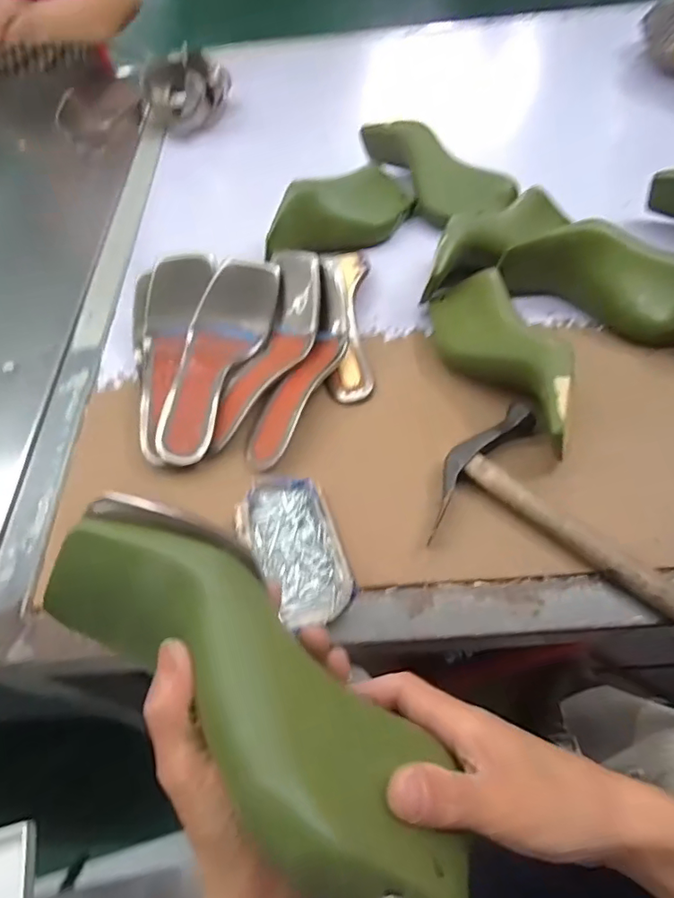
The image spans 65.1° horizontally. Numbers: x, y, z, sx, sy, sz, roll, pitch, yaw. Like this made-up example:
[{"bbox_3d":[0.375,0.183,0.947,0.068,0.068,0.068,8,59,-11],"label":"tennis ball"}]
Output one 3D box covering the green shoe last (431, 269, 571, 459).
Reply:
[{"bbox_3d":[0.156,-0.087,0.506,0.080,0.076,0.231,-13,56,-4],"label":"green shoe last"}]

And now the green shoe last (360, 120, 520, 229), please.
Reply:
[{"bbox_3d":[0.117,-0.360,0.691,0.229,0.072,0.072,38,66,26],"label":"green shoe last"}]

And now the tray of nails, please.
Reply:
[{"bbox_3d":[-0.035,0.079,0.438,0.071,0.025,0.136,-21,57,-10],"label":"tray of nails"}]

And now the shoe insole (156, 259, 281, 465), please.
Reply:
[{"bbox_3d":[-0.129,-0.094,0.543,0.078,0.067,0.236,13,58,13],"label":"shoe insole"}]

